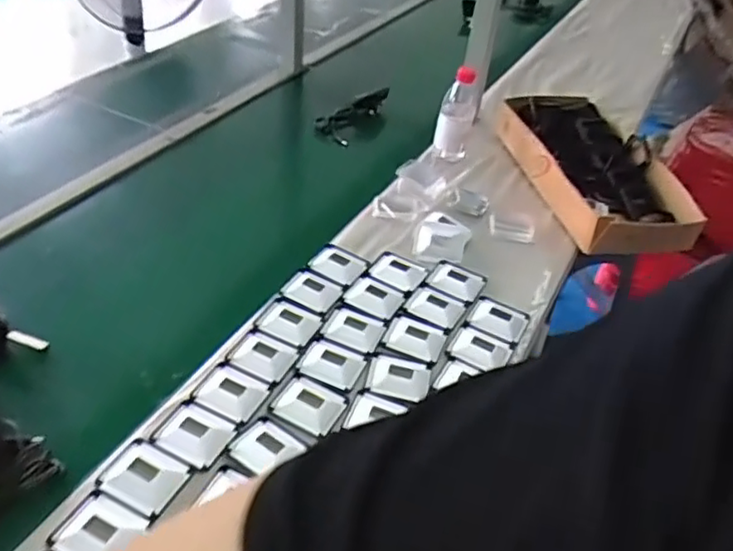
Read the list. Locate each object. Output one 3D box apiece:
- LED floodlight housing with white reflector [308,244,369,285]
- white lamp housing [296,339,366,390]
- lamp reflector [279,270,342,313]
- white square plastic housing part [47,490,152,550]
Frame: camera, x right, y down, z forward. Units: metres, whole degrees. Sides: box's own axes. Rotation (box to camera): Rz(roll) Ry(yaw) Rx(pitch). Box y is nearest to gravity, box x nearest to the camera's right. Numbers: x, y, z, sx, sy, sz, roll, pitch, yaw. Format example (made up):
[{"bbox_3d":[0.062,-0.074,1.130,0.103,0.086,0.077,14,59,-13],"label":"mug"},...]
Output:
[{"bbox_3d":[-0.045,-0.021,0.982,0.078,0.019,0.059,21,43,18],"label":"LED floodlight housing with white reflector"},{"bbox_3d":[-0.045,0.108,0.821,0.075,0.010,0.060,19,39,17],"label":"white lamp housing"},{"bbox_3d":[-0.080,0.017,0.919,0.081,0.012,0.065,23,43,20],"label":"lamp reflector"},{"bbox_3d":[-0.263,0.247,0.627,0.072,0.012,0.067,20,42,17],"label":"white square plastic housing part"}]

